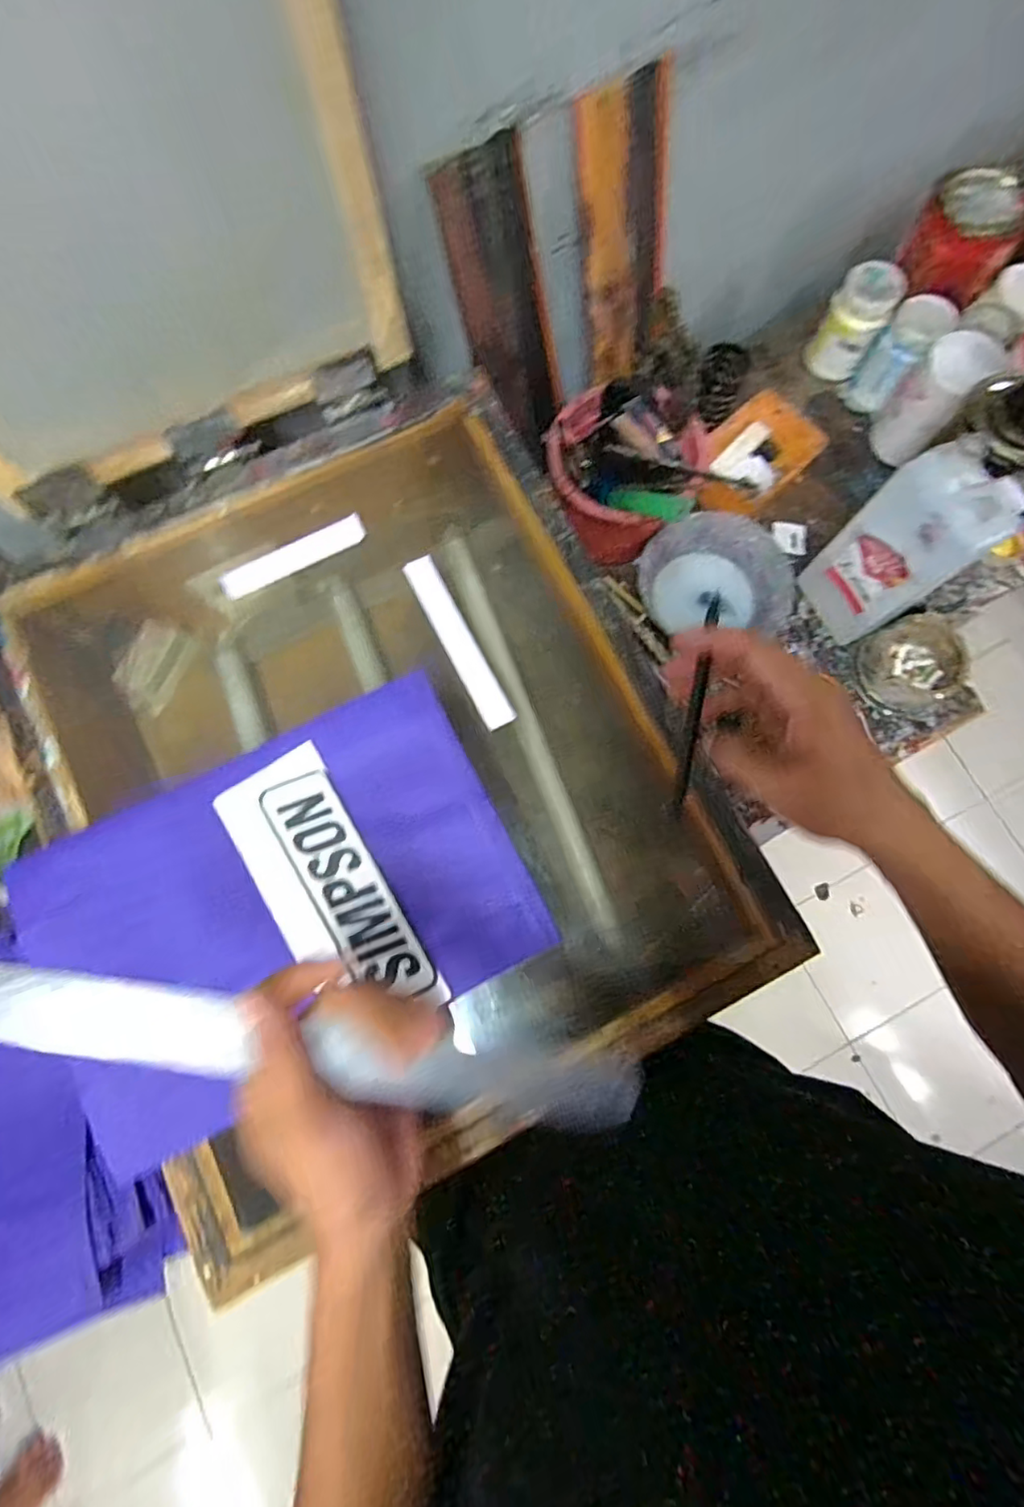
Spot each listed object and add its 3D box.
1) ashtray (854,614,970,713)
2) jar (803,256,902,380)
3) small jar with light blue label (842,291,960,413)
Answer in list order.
[{"bbox_3d":[0.426,-0.096,0.620,0.092,0.054,0.090,0,77,0],"label":"ashtray"},{"bbox_3d":[0.404,-0.512,0.691,0.068,0.097,0.060,37,80,8],"label":"jar"},{"bbox_3d":[0.443,-0.457,0.677,0.058,0.120,0.060,0,77,0],"label":"small jar with light blue label"}]

